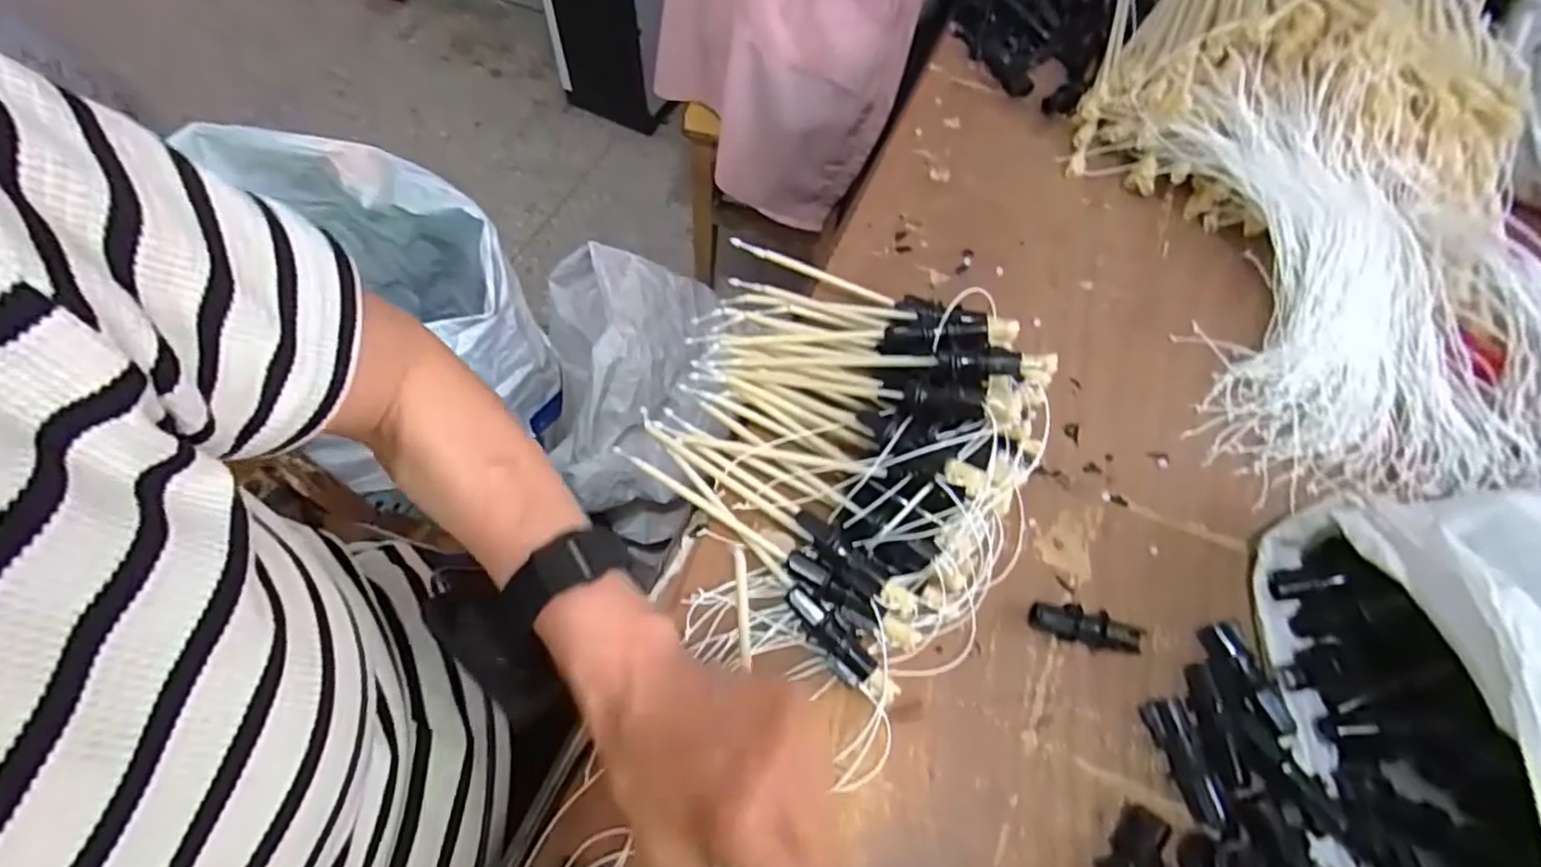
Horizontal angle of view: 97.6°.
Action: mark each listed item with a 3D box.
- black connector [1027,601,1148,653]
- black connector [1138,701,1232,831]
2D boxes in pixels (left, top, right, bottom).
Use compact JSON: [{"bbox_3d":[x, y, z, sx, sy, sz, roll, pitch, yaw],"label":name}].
[{"bbox_3d":[0.198,0.121,0.424,0.066,0.021,0.020,13,62,3],"label":"black connector"},{"bbox_3d":[0.241,0.190,0.387,0.020,0.028,0.067,-11,63,-9],"label":"black connector"}]

